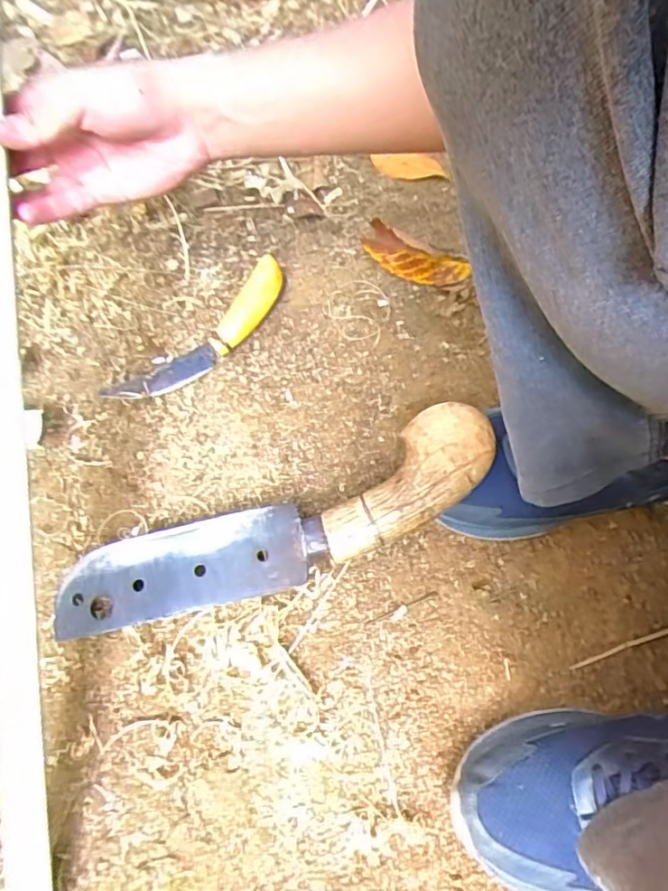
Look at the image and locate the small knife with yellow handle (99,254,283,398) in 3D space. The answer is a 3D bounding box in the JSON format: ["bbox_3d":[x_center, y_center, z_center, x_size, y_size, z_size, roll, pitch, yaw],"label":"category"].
[{"bbox_3d":[-0.131,-0.109,0.566,0.208,0.033,0.048,-37,71,-14],"label":"small knife with yellow handle"}]

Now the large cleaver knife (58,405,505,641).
[{"bbox_3d":[-0.050,0.068,0.459,0.375,0.024,0.087,-22,67,6],"label":"large cleaver knife"}]

